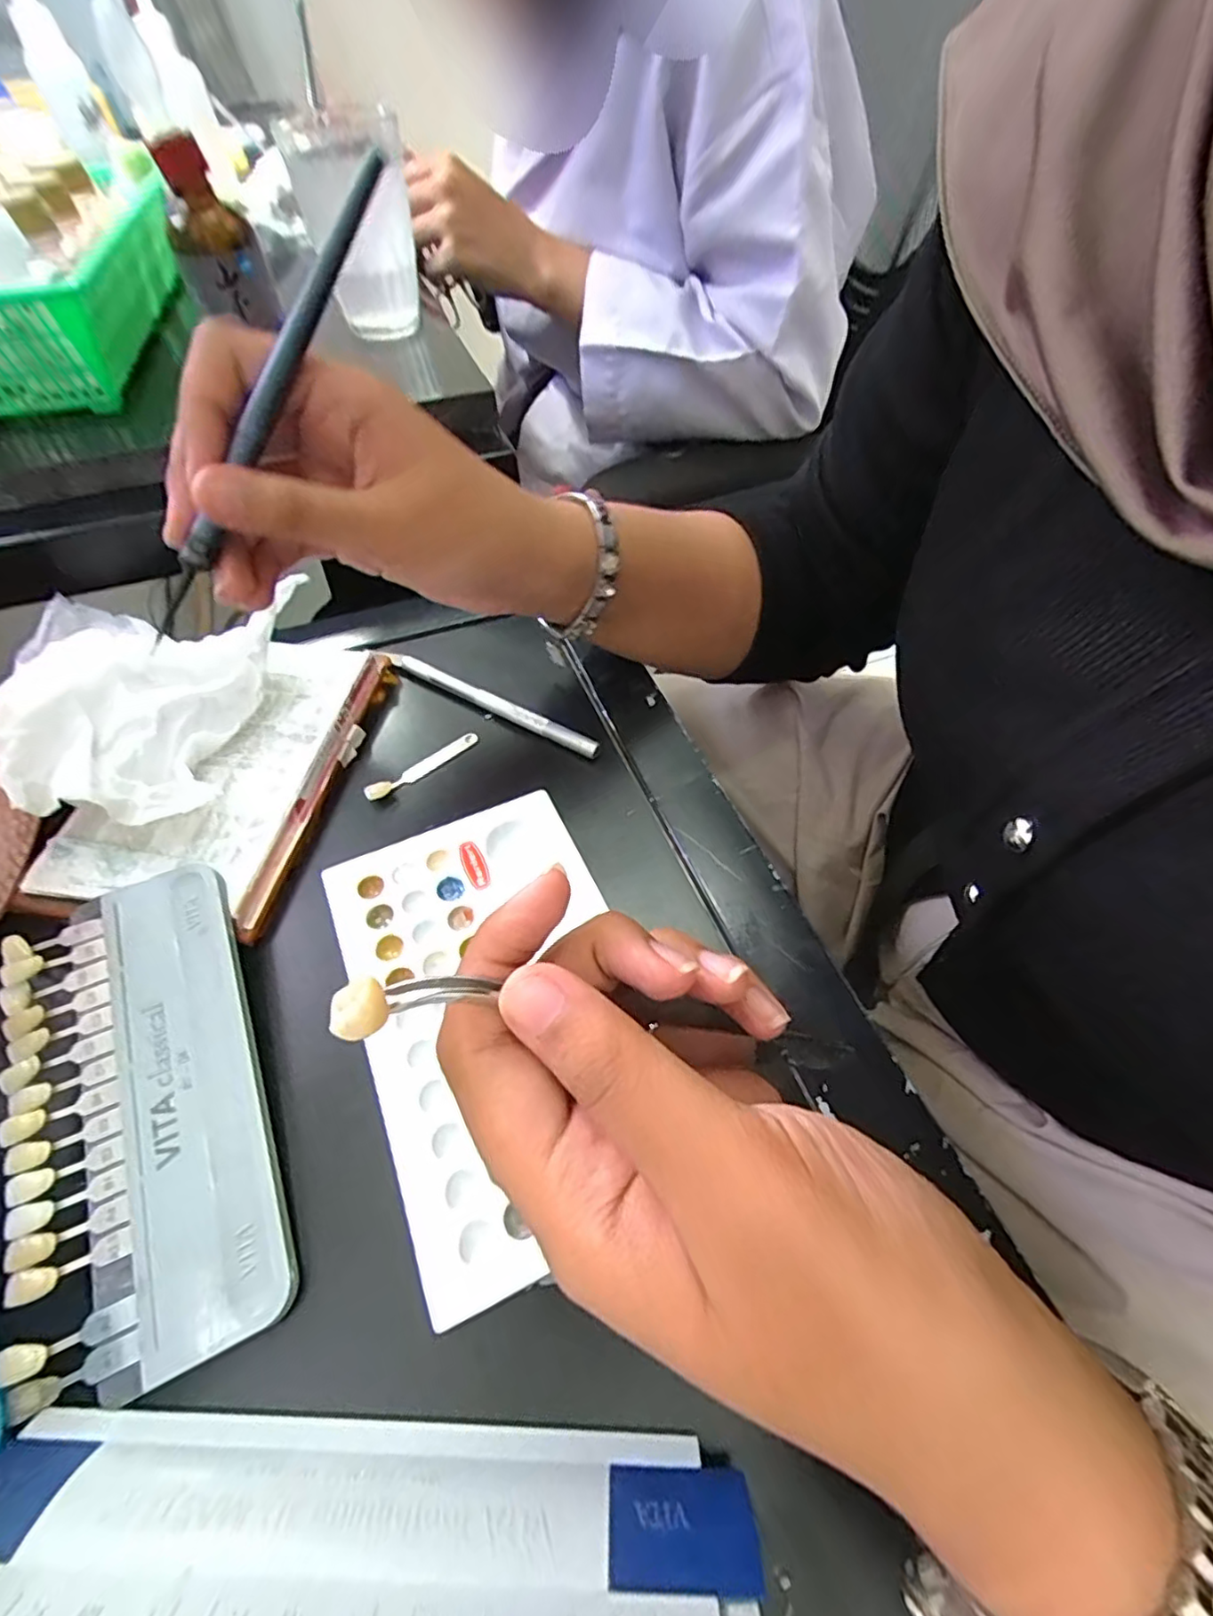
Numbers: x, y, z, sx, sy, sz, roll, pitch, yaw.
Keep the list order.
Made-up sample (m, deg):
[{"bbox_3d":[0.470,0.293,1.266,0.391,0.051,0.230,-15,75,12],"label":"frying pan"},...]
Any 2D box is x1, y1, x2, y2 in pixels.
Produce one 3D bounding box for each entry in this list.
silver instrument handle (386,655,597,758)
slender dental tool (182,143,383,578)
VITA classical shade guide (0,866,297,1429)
[{"bbox_3d":[-0.056,-0.051,0.299,0.119,0.008,0.007,26,58,18],"label":"silver instrument handle"},{"bbox_3d":[-0.097,-0.129,0.184,0.009,0.008,0.127,36,100,23],"label":"slender dental tool"},{"bbox_3d":[-0.145,0.089,0.189,0.067,0.017,0.143,-22,57,-15],"label":"VITA classical shade guide"}]

